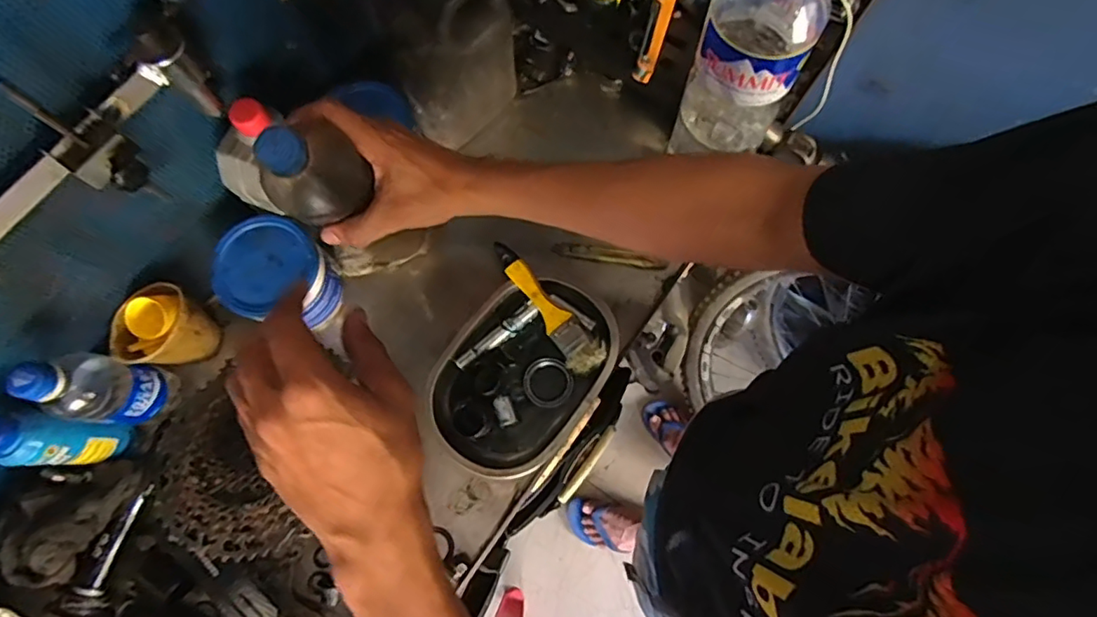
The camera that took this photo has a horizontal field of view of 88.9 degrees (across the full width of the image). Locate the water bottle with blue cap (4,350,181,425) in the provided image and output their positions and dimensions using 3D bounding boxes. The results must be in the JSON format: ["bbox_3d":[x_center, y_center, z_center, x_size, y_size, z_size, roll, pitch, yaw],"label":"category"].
[{"bbox_3d":[-0.423,0.076,0.529,0.050,0.162,0.060,9,76,5],"label":"water bottle with blue cap"}]

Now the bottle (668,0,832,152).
[{"bbox_3d":[0.173,-0.210,0.497,0.089,0.269,0.084,24,77,8],"label":"bottle"}]

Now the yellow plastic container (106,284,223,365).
[{"bbox_3d":[-0.391,0.023,0.577,0.066,0.103,0.067,-15,75,-2],"label":"yellow plastic container"}]

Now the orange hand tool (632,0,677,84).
[{"bbox_3d":[0.122,-0.310,0.635,0.022,0.030,0.108,17,76,7],"label":"orange hand tool"}]

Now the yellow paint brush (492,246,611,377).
[{"bbox_3d":[-0.003,-0.002,0.601,0.040,0.022,0.166,-39,77,-8],"label":"yellow paint brush"}]

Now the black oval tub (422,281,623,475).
[{"bbox_3d":[-0.029,0.071,0.613,0.155,0.057,0.211,39,80,11],"label":"black oval tub"}]

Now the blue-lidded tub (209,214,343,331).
[{"bbox_3d":[-0.280,-0.032,0.589,0.102,0.080,0.100,-1,75,2],"label":"blue-lidded tub"}]

